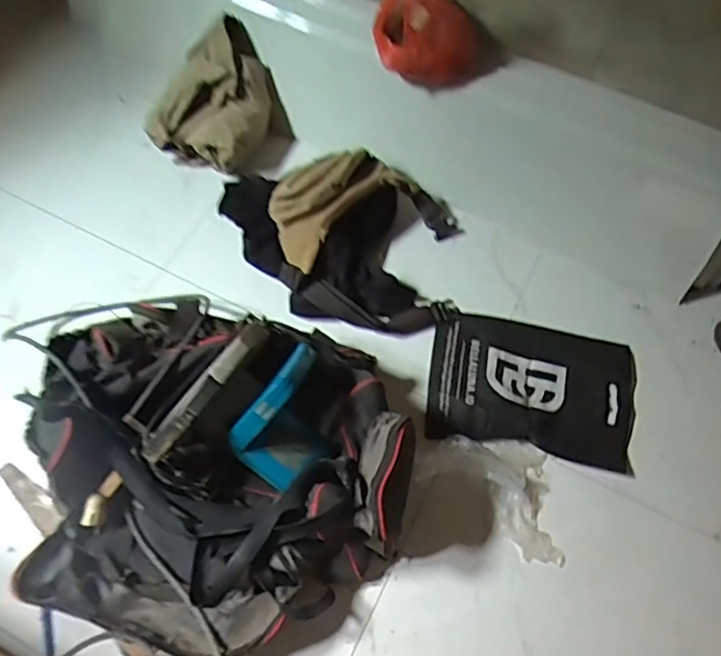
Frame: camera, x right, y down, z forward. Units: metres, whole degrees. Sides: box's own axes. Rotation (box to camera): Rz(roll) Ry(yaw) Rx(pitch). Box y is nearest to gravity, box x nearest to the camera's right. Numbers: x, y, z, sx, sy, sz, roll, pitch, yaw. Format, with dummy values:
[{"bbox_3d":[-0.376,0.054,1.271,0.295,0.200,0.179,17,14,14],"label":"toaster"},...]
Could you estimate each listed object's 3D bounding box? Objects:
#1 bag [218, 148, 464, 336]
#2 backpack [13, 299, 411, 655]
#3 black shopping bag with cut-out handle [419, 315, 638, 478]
[{"bbox_3d":[-0.043,-0.178,1.181,0.455,0.113,0.317,11,64,3],"label":"bag"},{"bbox_3d":[-0.199,0.178,0.923,0.474,0.265,0.478,1,63,-1],"label":"backpack"},{"bbox_3d":[0.292,0.092,1.114,0.338,0.018,0.237,12,64,3],"label":"black shopping bag with cut-out handle"}]

